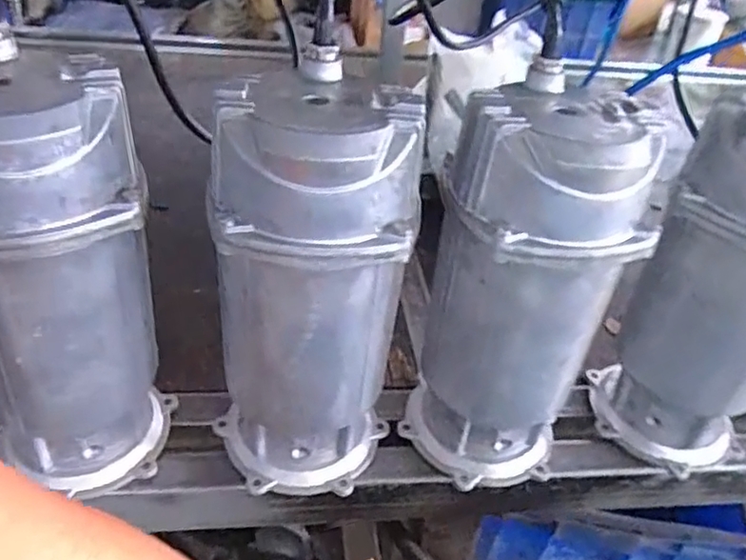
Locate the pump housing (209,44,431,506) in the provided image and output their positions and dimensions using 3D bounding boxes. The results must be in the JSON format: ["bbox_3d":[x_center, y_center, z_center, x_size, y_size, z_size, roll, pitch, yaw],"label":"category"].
[{"bbox_3d":[-0.045,0.017,0.450,0.124,0.293,0.104,7,37,0],"label":"pump housing"}]

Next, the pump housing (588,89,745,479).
[{"bbox_3d":[0.271,0.012,0.505,0.122,0.293,0.109,32,43,29],"label":"pump housing"}]

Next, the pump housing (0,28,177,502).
[{"bbox_3d":[-0.211,0.011,0.425,0.121,0.285,0.100,-18,43,-29],"label":"pump housing"}]

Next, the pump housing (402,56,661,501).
[{"bbox_3d":[0.104,0.017,0.474,0.121,0.291,0.108,-4,38,-14],"label":"pump housing"}]

